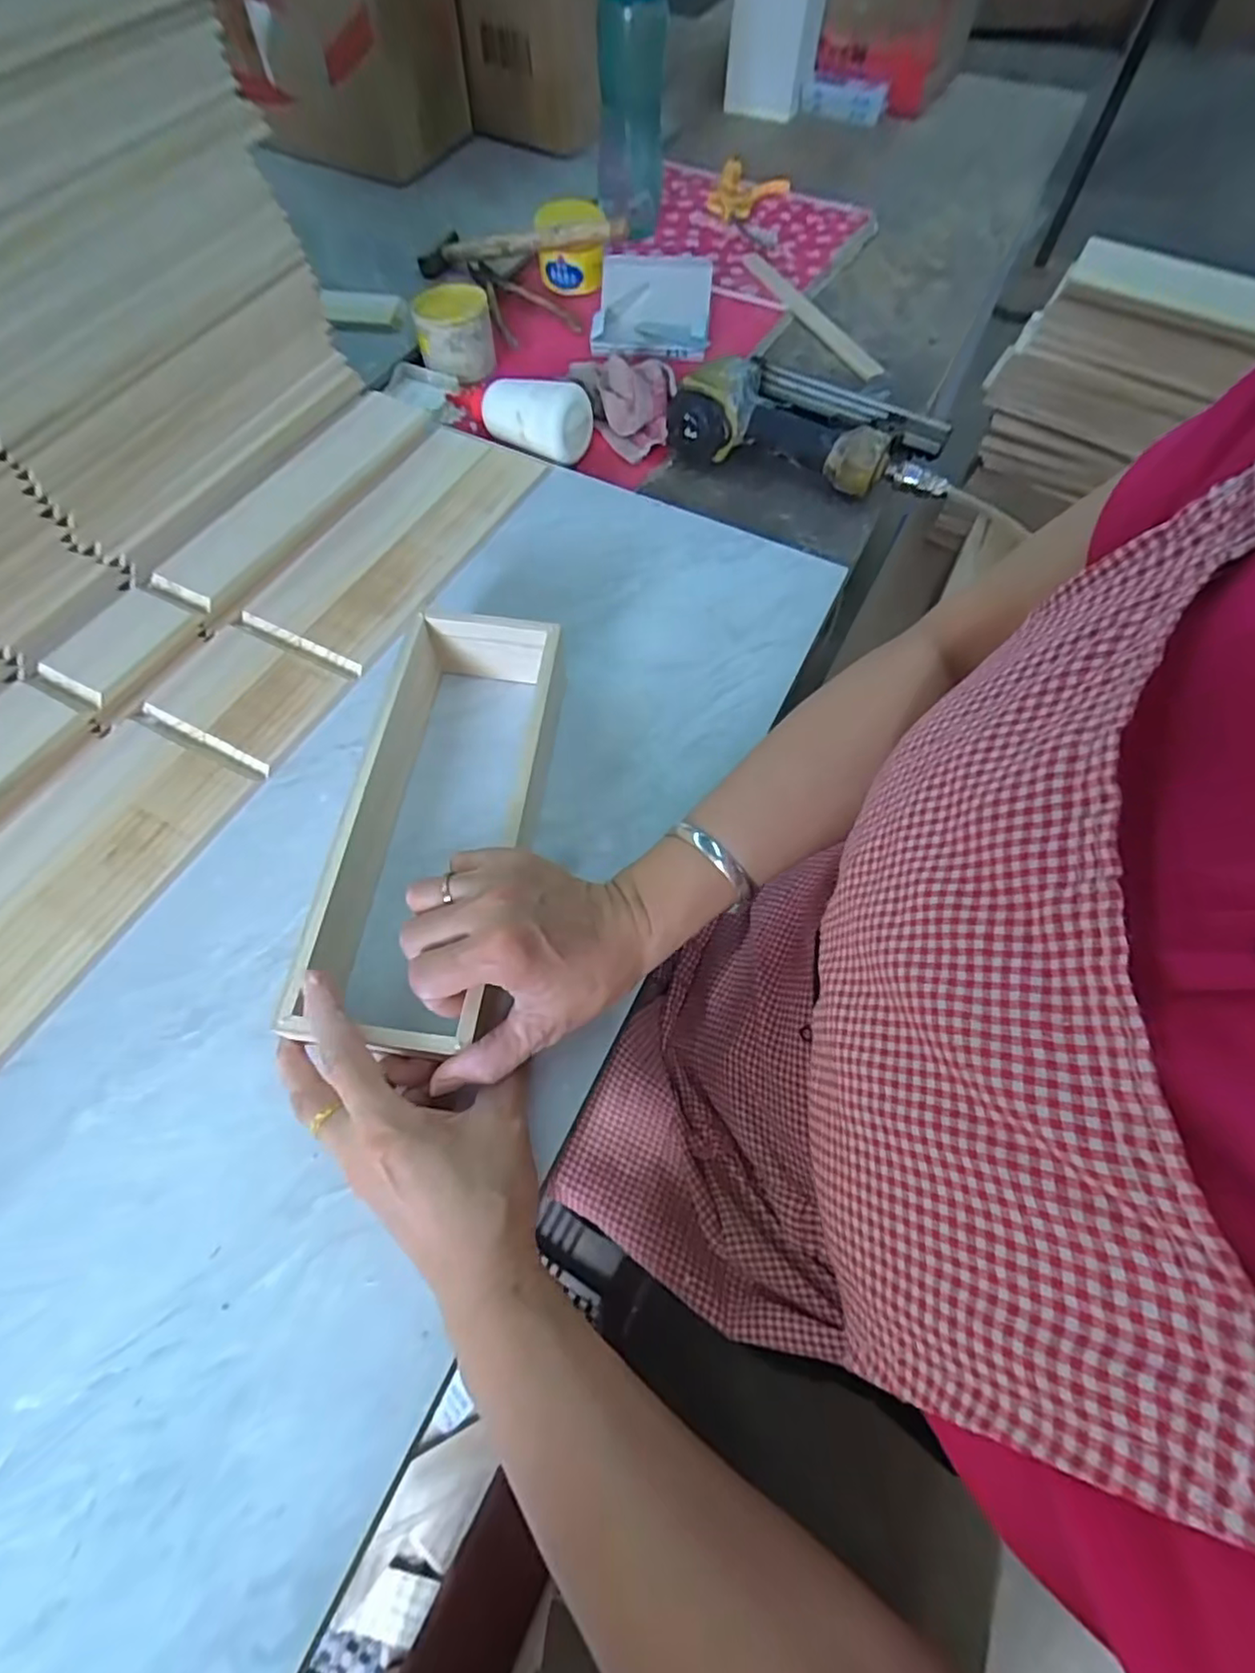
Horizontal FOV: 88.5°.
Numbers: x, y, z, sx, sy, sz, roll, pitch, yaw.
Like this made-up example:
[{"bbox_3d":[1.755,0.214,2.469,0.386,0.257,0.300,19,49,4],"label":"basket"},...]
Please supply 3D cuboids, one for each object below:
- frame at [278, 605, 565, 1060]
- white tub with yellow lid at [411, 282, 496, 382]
[{"bbox_3d":[-0.111,-0.018,0.386,0.110,0.059,0.279,6,57,0],"label":"frame"},{"bbox_3d":[-0.183,-0.534,0.683,0.077,0.052,0.079,1,64,-2],"label":"white tub with yellow lid"}]

